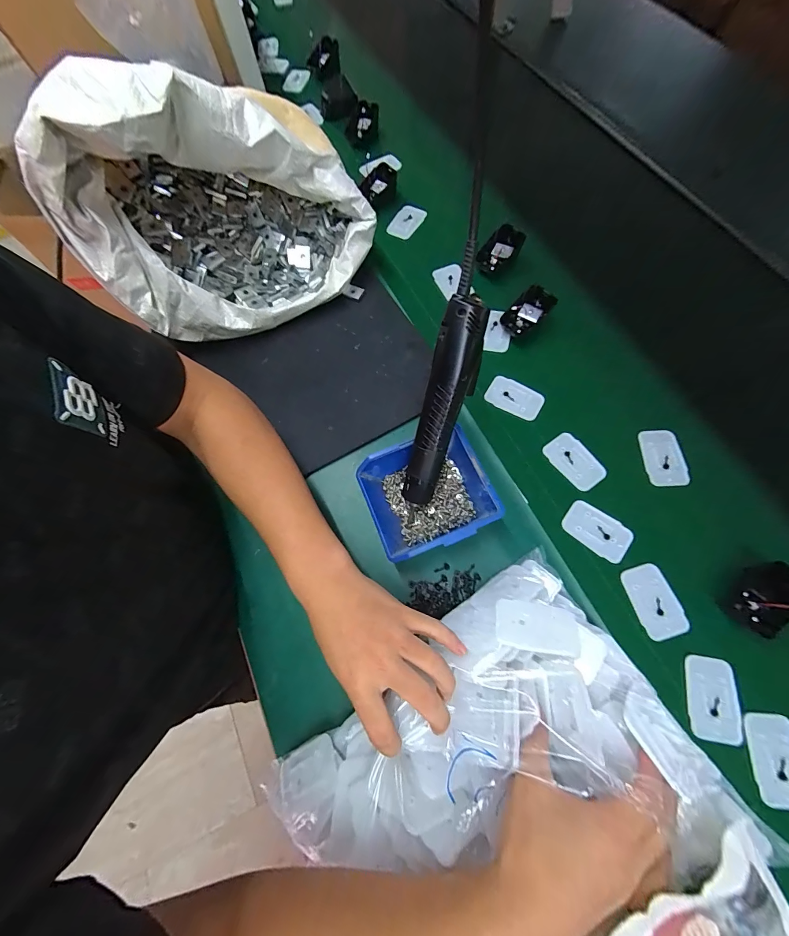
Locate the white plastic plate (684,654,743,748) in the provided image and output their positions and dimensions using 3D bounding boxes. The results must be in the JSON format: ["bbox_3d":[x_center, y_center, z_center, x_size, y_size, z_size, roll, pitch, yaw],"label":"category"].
[{"bbox_3d":[0.303,0.220,0.326,0.045,0.004,0.070,8,73,5],"label":"white plastic plate"}]

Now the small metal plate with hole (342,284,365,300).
[{"bbox_3d":[-0.061,-0.259,0.502,0.028,0.018,0.004,17,34,-14],"label":"small metal plate with hole"}]

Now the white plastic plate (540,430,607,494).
[{"bbox_3d":[0.218,-0.009,0.413,0.044,0.004,0.071,-35,74,-9],"label":"white plastic plate"}]

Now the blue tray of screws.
[{"bbox_3d":[0.034,0.030,0.373,0.125,0.062,0.118,-22,72,-4],"label":"blue tray of screws"}]

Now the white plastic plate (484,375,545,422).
[{"bbox_3d":[0.157,-0.092,0.447,0.070,0.004,0.045,29,76,11],"label":"white plastic plate"}]

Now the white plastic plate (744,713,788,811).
[{"bbox_3d":[0.345,0.262,0.306,0.046,0.004,0.069,7,72,5],"label":"white plastic plate"}]

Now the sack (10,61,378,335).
[{"bbox_3d":[-0.224,-0.330,0.436,0.321,0.215,0.255,-37,74,-9],"label":"sack"}]

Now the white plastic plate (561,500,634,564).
[{"bbox_3d":[0.227,0.070,0.382,0.071,0.004,0.045,36,77,13],"label":"white plastic plate"}]

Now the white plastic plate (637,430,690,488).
[{"bbox_3d":[0.321,-0.012,0.409,0.047,0.004,0.070,-3,72,2],"label":"white plastic plate"}]

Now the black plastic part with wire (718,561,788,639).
[{"bbox_3d":[0.365,0.128,0.334,0.039,0.039,0.059,41,78,14],"label":"black plastic part with wire"}]

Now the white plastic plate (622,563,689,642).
[{"bbox_3d":[0.270,0.138,0.356,0.044,0.004,0.070,-15,72,-2],"label":"white plastic plate"}]

